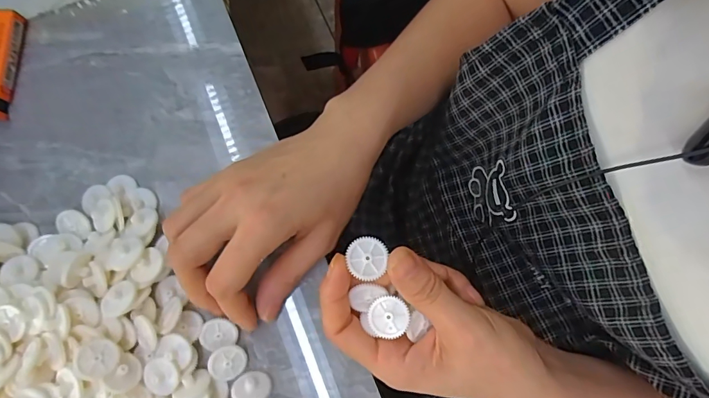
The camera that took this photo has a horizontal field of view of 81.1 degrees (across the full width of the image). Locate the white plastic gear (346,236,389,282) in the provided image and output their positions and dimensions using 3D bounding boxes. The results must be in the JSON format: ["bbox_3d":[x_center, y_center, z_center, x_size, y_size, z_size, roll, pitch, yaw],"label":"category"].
[{"bbox_3d":[0.006,0.030,0.210,0.020,0.004,0.022,8,77,3],"label":"white plastic gear"}]

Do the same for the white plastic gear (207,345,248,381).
[{"bbox_3d":[-0.076,0.098,0.246,0.021,0.006,0.019,-20,77,-3],"label":"white plastic gear"}]

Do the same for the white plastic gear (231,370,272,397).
[{"bbox_3d":[-0.060,0.111,0.242,0.022,0.007,0.019,2,44,-18],"label":"white plastic gear"}]

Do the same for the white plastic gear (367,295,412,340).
[{"bbox_3d":[0.018,0.061,0.218,0.022,0.004,0.020,-16,77,-2],"label":"white plastic gear"}]

